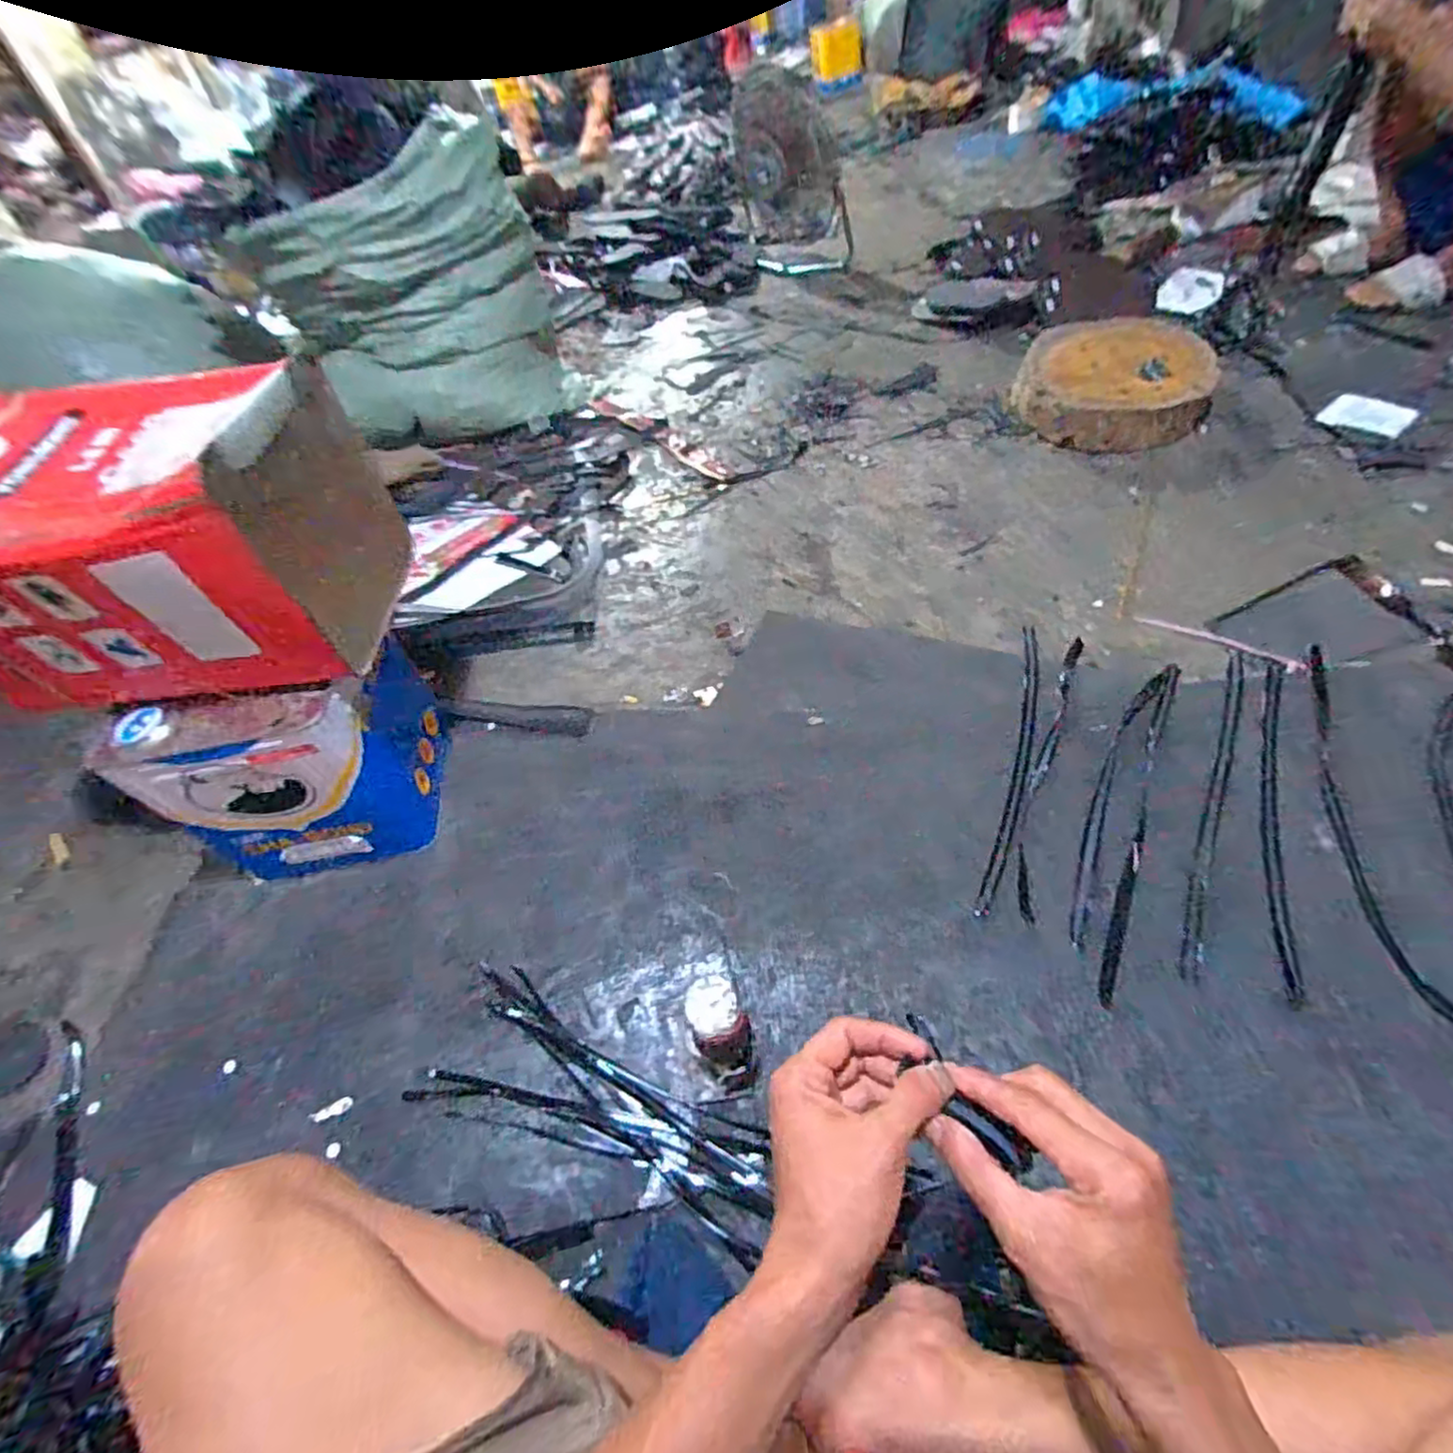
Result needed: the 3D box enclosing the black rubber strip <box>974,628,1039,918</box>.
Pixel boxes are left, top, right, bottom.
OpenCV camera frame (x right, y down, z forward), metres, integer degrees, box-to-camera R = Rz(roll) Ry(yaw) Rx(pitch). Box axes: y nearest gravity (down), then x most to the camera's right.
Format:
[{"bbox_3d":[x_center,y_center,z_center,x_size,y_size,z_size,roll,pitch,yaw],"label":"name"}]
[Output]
[{"bbox_3d":[0.383,0.023,0.845,0.032,0.014,0.475,14,55,17],"label":"black rubber strip"}]

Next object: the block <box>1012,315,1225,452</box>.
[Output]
[{"bbox_3d":[0.740,-0.651,1.238,0.336,0.136,0.223,13,56,14],"label":"block"}]

